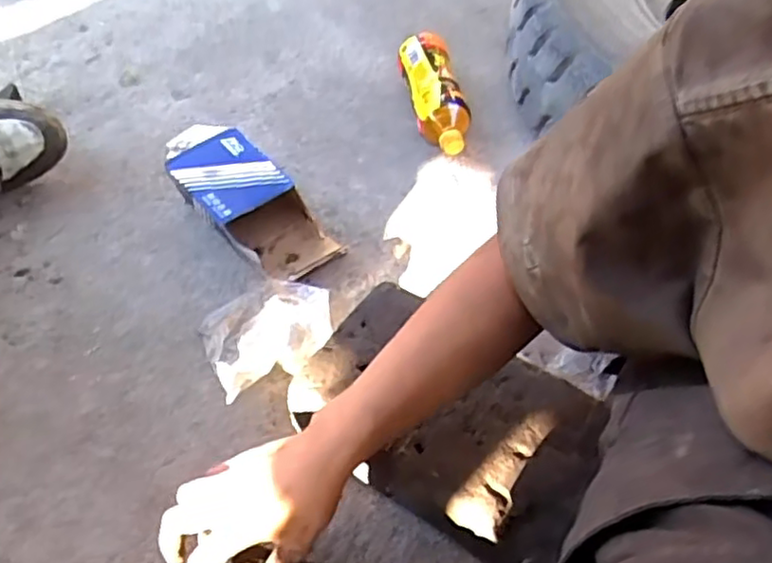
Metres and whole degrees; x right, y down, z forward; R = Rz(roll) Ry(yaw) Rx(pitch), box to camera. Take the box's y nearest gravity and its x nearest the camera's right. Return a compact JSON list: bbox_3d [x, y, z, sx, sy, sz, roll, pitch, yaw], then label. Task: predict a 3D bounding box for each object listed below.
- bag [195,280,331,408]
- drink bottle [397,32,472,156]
[{"bbox_3d":[-0.114,0.049,0.677,0.132,0.050,0.123,-19,56,-20],"label":"bag"},{"bbox_3d":[0.062,-0.243,0.880,0.070,0.062,0.184,-11,66,-12],"label":"drink bottle"}]

